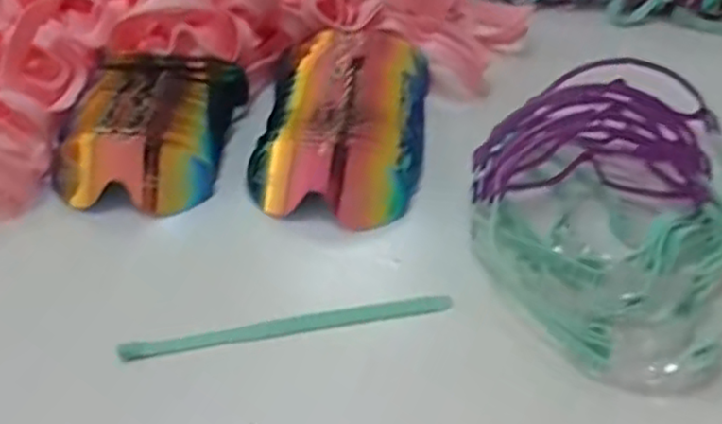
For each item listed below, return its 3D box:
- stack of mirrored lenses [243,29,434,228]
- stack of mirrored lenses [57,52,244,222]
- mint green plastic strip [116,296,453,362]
[{"bbox_3d":[-0.015,-0.086,0.603,0.139,0.059,0.220,4,43,3],"label":"stack of mirrored lenses"},{"bbox_3d":[-0.177,-0.070,0.581,0.136,0.068,0.145,3,43,2],"label":"stack of mirrored lenses"},{"bbox_3d":[-0.045,0.076,0.452,0.212,0.012,0.012,-8,44,-10],"label":"mint green plastic strip"}]

